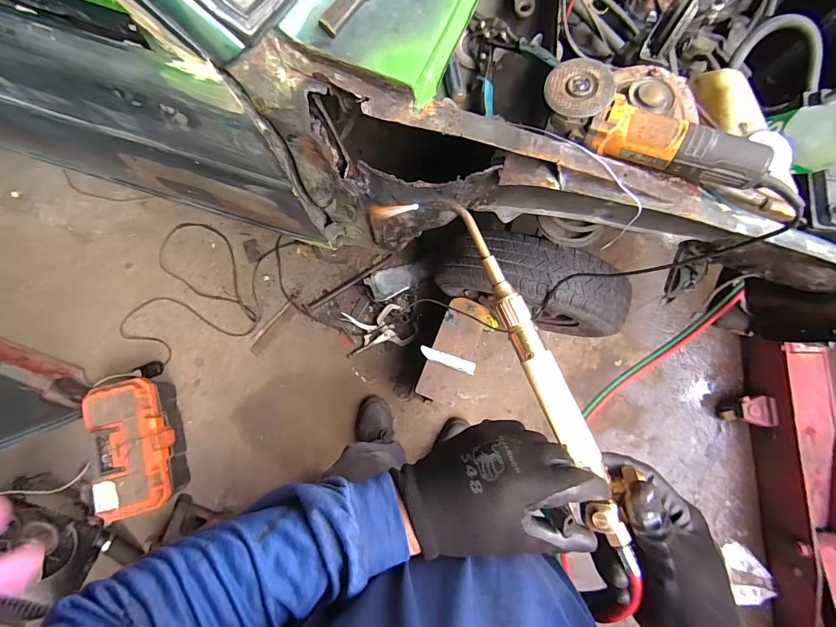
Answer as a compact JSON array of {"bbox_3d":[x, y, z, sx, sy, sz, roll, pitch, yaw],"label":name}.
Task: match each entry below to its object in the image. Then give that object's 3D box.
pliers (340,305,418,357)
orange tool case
[{"bbox_3d":[-0.133,0.052,1.405,0.256,0.046,0.152,-12,82,-5],"label":"pliers"},{"bbox_3d":[-0.857,0.402,1.237,0.197,0.216,0.386,-11,82,-5],"label":"orange tool case"}]

